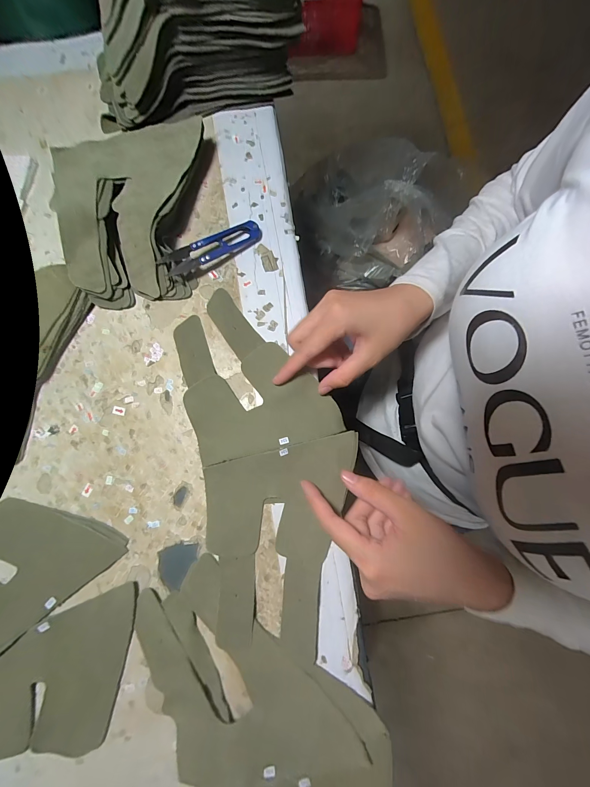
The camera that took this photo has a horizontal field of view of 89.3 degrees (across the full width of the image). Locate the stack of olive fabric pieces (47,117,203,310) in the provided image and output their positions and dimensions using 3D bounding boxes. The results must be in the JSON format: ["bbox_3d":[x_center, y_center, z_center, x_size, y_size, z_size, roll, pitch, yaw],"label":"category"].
[{"bbox_3d":[-0.162,-0.176,0.291,0.128,0.040,0.174,1,80,0],"label":"stack of olive fabric pieces"}]

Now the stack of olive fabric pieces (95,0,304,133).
[{"bbox_3d":[-0.110,-0.355,0.288,0.208,0.108,0.106,-14,80,-3],"label":"stack of olive fabric pieces"}]

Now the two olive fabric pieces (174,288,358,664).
[{"bbox_3d":[-0.019,0.054,0.269,0.136,0.010,0.304,-11,80,-5],"label":"two olive fabric pieces"}]

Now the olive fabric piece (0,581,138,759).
[{"bbox_3d":[-0.193,0.219,0.235,0.120,0.007,0.113,0,80,0],"label":"olive fabric piece"}]

